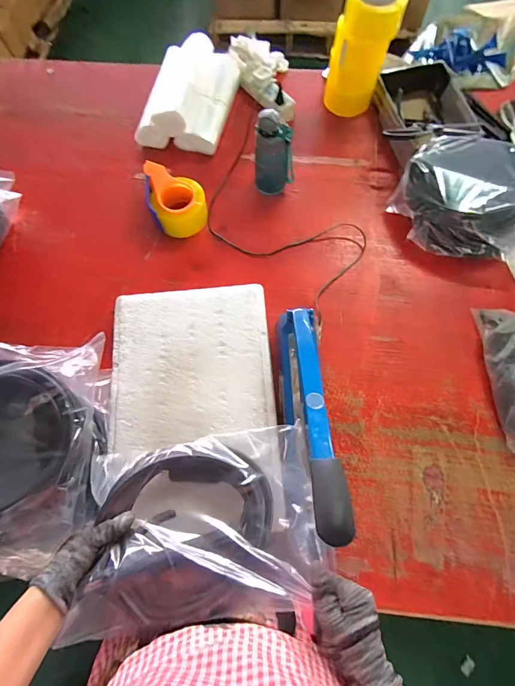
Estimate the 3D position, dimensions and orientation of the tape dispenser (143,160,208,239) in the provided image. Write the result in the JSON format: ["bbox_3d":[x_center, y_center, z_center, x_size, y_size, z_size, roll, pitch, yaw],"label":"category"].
[{"bbox_3d":[-0.185,-0.324,0.757,0.123,0.073,0.160,-22,72,-6],"label":"tape dispenser"}]

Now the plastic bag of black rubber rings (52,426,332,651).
[{"bbox_3d":[-0.069,0.241,0.466,0.290,0.125,0.212,-8,71,-2],"label":"plastic bag of black rubber rings"}]

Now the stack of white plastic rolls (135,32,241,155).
[{"bbox_3d":[-0.170,-0.622,0.841,0.205,0.093,0.293,15,72,6],"label":"stack of white plastic rolls"}]

